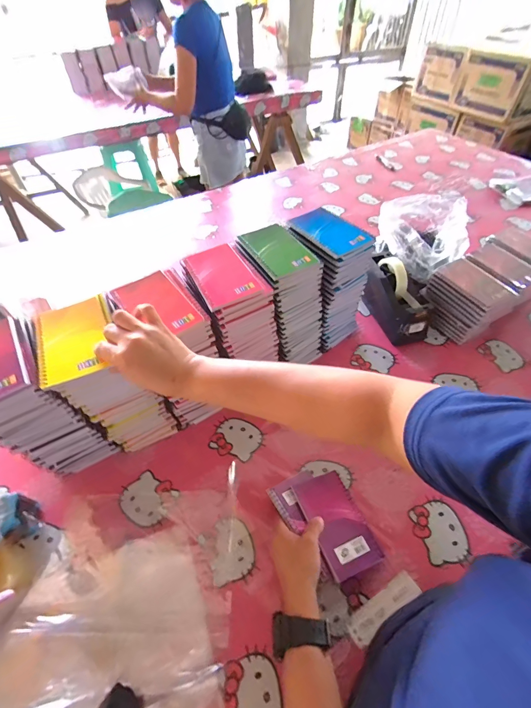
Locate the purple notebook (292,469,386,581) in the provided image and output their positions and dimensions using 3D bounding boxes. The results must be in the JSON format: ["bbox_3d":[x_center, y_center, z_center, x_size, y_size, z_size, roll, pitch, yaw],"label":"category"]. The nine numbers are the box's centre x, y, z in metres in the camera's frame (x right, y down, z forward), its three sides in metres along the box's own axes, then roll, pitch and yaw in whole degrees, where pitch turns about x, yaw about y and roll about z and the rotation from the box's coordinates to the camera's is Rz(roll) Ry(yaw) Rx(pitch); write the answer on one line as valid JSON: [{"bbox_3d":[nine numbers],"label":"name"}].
[{"bbox_3d":[0.102,0.238,0.473,0.083,0.006,0.130,-9,46,-25],"label":"purple notebook"}]

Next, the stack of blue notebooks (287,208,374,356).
[{"bbox_3d":[0.114,-0.138,0.647,0.110,0.230,0.131,-29,55,-21],"label":"stack of blue notebooks"}]

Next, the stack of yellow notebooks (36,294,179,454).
[{"bbox_3d":[-0.233,0.046,0.504,0.102,0.226,0.118,-27,54,-20],"label":"stack of yellow notebooks"}]

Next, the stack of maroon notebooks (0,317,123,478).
[{"bbox_3d":[-0.334,0.078,0.484,0.110,0.224,0.137,-31,55,-23],"label":"stack of maroon notebooks"}]

